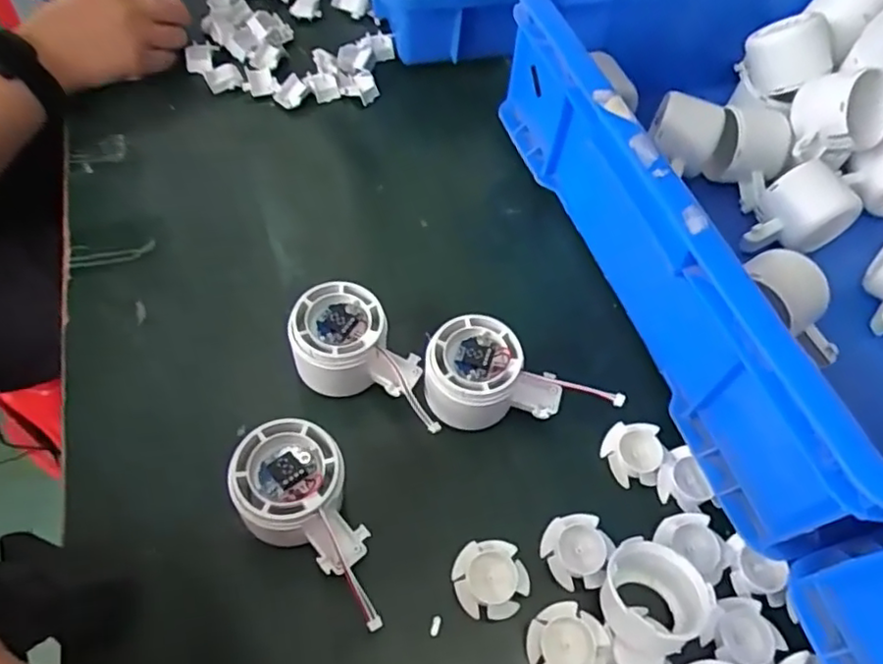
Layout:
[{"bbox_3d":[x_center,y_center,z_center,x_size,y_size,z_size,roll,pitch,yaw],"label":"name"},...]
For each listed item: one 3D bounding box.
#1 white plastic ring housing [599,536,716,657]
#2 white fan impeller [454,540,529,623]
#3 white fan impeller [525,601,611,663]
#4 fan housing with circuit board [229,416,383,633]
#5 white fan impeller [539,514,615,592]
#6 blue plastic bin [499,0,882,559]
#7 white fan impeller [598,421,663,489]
[{"bbox_3d":[0.113,0.141,0.334,0.053,0.024,0.057,2,58,-3],"label":"white plastic ring housing"},{"bbox_3d":[0.027,0.137,0.346,0.040,0.009,0.039,2,58,-3],"label":"white fan impeller"},{"bbox_3d":[0.067,0.165,0.328,0.041,0.012,0.039,2,58,-3],"label":"white fan impeller"},{"bbox_3d":[-0.075,0.097,0.336,0.058,0.050,0.088,-20,61,-15],"label":"fan housing with circuit board"},{"bbox_3d":[0.079,0.125,0.359,0.040,0.012,0.040,2,58,-3],"label":"white fan impeller"},{"bbox_3d":[0.371,-0.132,0.474,0.549,0.137,0.432,-15,60,-13],"label":"blue plastic bin"},{"bbox_3d":[0.120,0.077,0.393,0.036,0.012,0.038,4,58,-1],"label":"white fan impeller"}]

